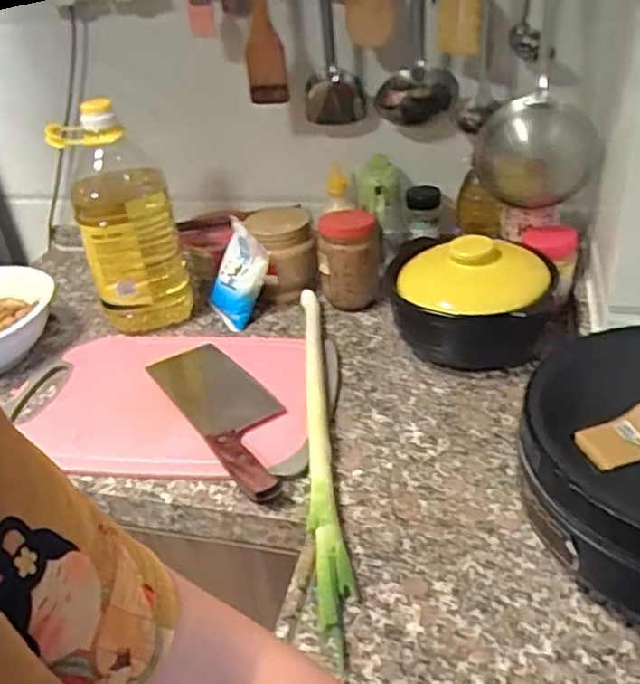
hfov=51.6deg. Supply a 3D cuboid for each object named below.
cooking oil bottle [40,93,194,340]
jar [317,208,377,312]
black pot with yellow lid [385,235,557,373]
[{"bbox_3d":[-0.273,-0.168,0.937,0.129,0.297,0.105,-14,34,-11],"label":"cooking oil bottle"},{"bbox_3d":[0.042,-0.121,0.975,0.088,0.123,0.086,-5,33,1],"label":"jar"},{"bbox_3d":[0.195,-0.064,0.863,0.194,0.135,0.189,-4,33,3],"label":"black pot with yellow lid"}]

